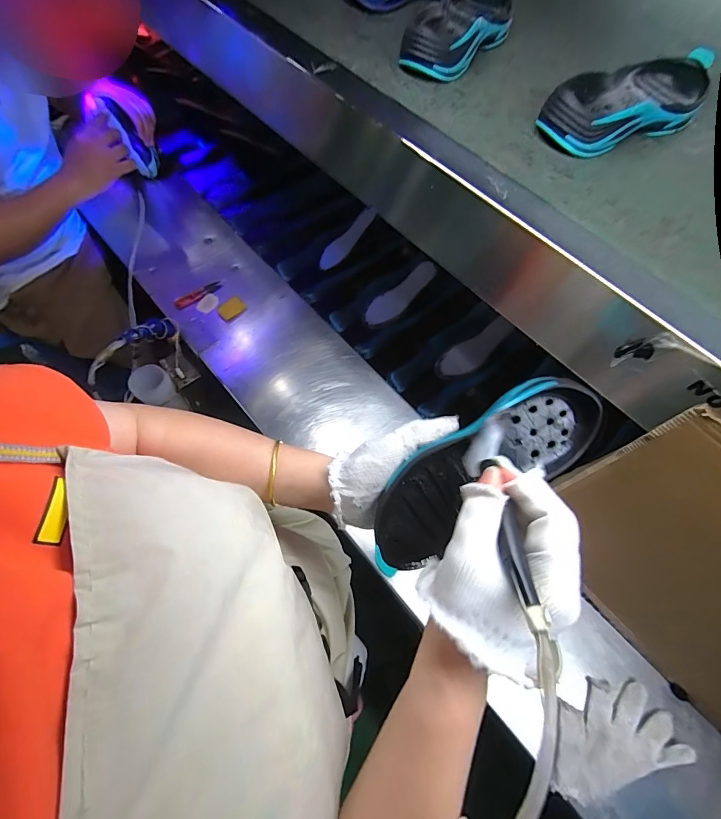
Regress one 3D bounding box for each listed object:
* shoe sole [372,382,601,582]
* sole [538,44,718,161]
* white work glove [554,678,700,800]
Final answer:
[{"bbox_3d":[0.096,0.052,0.315,0.210,0.042,0.072,-35,69,2],"label":"shoe sole"},{"bbox_3d":[0.273,-0.310,0.385,0.221,0.039,0.083,-30,69,-16],"label":"sole"},{"bbox_3d":[0.328,0.428,0.506,0.189,0.034,0.104,-13,65,-9],"label":"white work glove"}]

